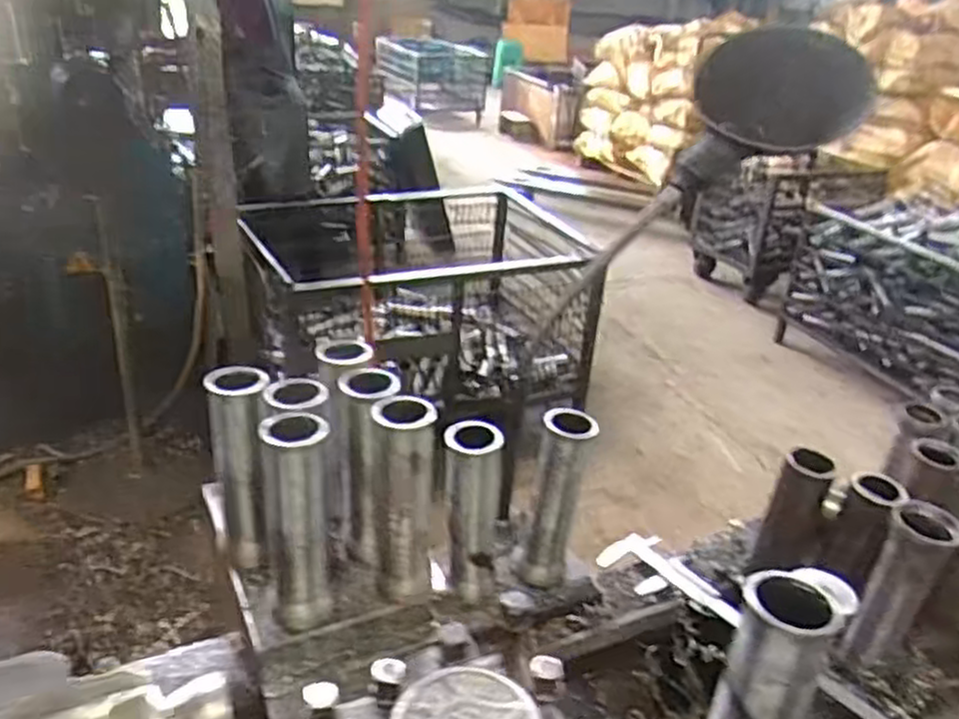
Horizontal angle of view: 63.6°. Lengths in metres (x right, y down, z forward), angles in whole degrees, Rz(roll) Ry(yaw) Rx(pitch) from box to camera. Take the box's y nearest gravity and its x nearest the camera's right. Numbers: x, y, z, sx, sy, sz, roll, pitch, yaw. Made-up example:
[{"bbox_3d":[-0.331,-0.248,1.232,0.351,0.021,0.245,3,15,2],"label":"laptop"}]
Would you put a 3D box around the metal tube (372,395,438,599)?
[{"bbox_3d":[-0.067,0.126,0.708,0.055,0.189,0.060,1,28,-7],"label":"metal tube"}]

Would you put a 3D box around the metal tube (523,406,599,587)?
[{"bbox_3d":[0.079,0.145,0.804,0.059,0.186,0.049,8,28,6],"label":"metal tube"}]

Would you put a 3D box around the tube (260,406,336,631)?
[{"bbox_3d":[-0.155,0.137,0.667,0.054,0.194,0.054,-4,29,-16],"label":"tube"}]

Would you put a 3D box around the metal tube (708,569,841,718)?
[{"bbox_3d":[0.167,0.218,0.472,0.046,0.187,0.055,22,33,30],"label":"metal tube"}]

